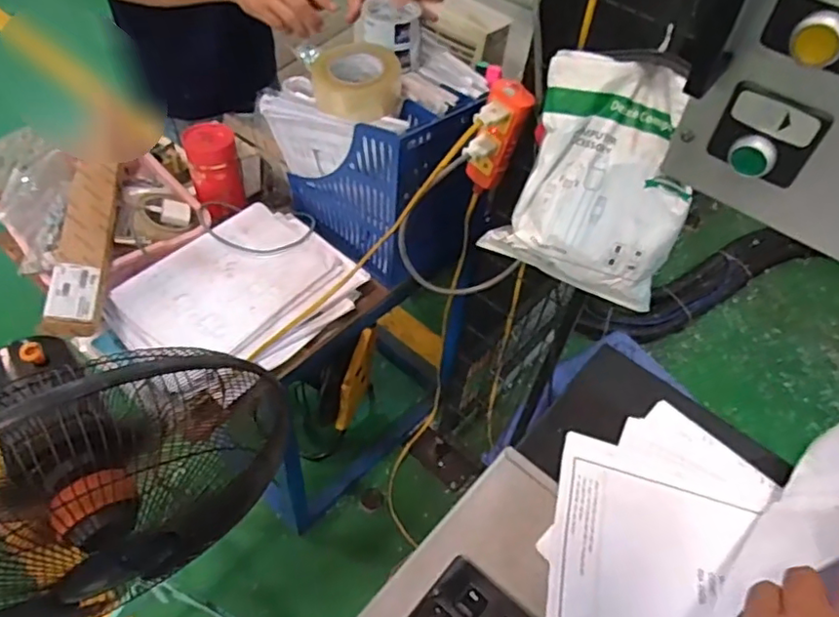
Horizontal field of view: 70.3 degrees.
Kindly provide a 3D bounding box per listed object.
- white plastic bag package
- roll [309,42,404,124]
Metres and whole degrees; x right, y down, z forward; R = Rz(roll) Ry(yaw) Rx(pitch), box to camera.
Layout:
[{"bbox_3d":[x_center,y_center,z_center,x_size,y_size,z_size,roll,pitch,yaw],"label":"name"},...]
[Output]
[{"bbox_3d":[0.216,-0.143,0.687,0.217,0.261,0.047,21,22,1],"label":"white plastic bag package"},{"bbox_3d":[-0.093,-0.337,0.890,0.131,0.061,0.131,3,50,-4],"label":"roll"}]

